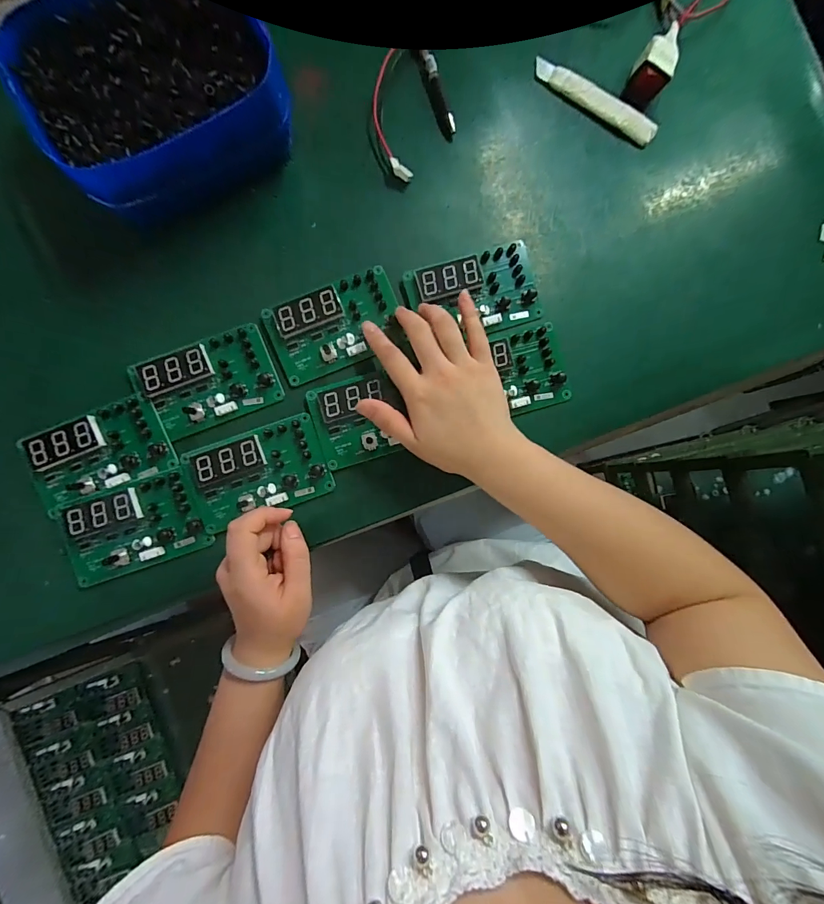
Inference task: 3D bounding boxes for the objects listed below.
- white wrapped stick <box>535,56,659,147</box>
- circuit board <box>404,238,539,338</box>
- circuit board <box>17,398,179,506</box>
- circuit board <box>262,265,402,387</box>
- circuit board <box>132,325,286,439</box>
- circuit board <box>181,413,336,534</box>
[{"bbox_3d":[0.181,-0.346,0.393,0.134,0.012,0.022,31,86,-2],"label":"white wrapped stick"},{"bbox_3d":[0.060,-0.148,0.373,0.119,0.011,0.075,-19,89,-4],"label":"circuit board"},{"bbox_3d":[-0.277,0.002,0.352,0.114,0.016,0.067,-22,90,-4],"label":"circuit board"},{"bbox_3d":[-0.070,-0.117,0.367,0.120,0.014,0.072,-23,90,-4],"label":"circuit board"},{"bbox_3d":[-0.183,-0.063,0.358,0.114,0.014,0.072,-22,90,-4],"label":"circuit board"},{"bbox_3d":[-0.139,0.018,0.356,0.118,0.013,0.074,-19,89,-4],"label":"circuit board"}]

